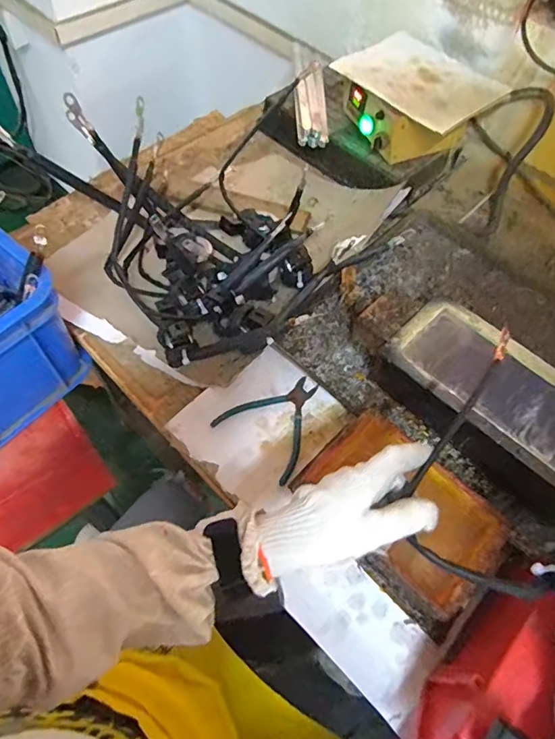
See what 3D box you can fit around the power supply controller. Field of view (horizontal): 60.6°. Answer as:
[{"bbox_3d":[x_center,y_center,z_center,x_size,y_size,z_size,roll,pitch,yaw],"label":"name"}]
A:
[{"bbox_3d":[0.241,-0.475,0.865,0.198,0.119,0.254,-30,66,-19],"label":"power supply controller"}]

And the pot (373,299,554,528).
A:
[{"bbox_3d":[0.292,0.062,0.601,0.337,0.091,0.157,40,65,18],"label":"pot"}]

